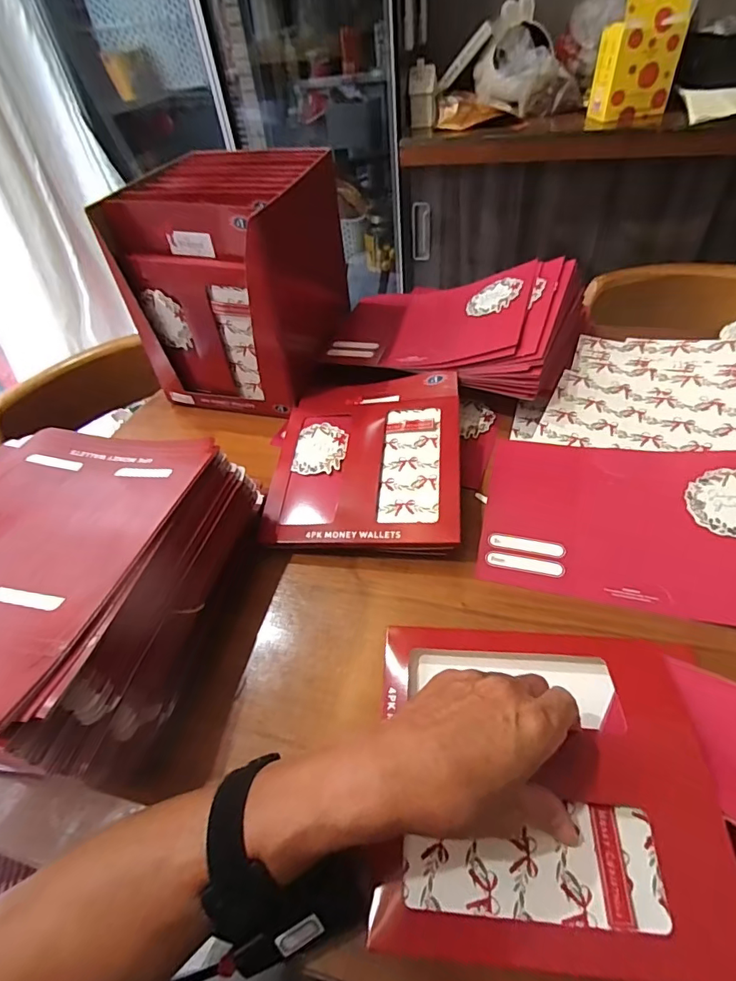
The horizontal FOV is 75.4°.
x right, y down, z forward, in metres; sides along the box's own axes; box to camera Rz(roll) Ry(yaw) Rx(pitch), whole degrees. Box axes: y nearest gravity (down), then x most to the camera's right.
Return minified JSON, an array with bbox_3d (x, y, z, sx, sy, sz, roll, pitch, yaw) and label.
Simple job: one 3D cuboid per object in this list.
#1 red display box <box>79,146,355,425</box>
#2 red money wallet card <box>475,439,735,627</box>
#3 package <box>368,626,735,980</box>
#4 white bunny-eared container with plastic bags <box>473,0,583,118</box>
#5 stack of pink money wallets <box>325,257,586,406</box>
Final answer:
[{"bbox_3d":[-0.158,-0.257,0.595,0.198,0.224,0.208,9,49,15],"label":"red display box"},{"bbox_3d":[0.241,0.028,0.434,0.255,0.009,0.163,6,61,17],"label":"red money wallet card"},{"bbox_3d":[0.123,0.183,0.313,0.225,0.022,0.194,0,48,7],"label":"package"},{"bbox_3d":[0.353,-0.931,1.028,0.203,0.176,0.098,31,58,30],"label":"white bunny-eared container with plastic bags"},{"bbox_3d":[0.099,-0.213,0.592,0.296,0.093,0.174,19,53,23],"label":"stack of pink money wallets"}]

